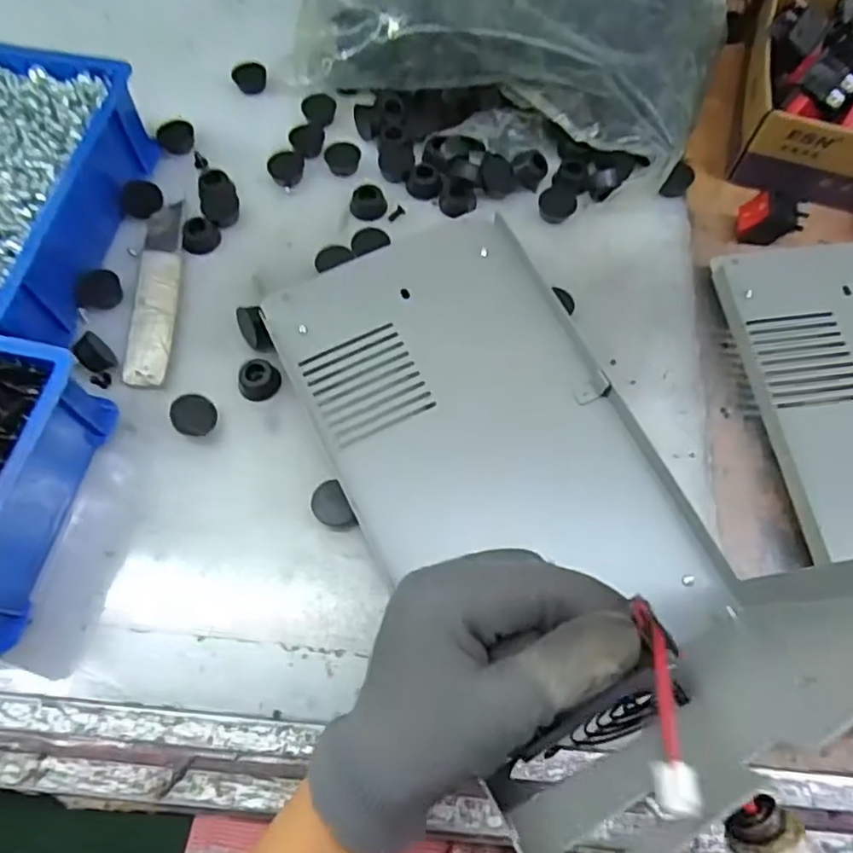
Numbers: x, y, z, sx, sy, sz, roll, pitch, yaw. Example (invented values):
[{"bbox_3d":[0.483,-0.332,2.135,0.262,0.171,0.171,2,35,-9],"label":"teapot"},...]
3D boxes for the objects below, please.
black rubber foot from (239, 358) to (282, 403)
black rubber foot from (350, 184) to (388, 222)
[{"bbox_3d":[-0.098,-0.027,0.368,0.023,0.010,0.022,0,68,0],"label":"black rubber foot"},{"bbox_3d":[-0.039,-0.150,0.421,0.024,0.010,0.020,-9,69,-4],"label":"black rubber foot"}]

